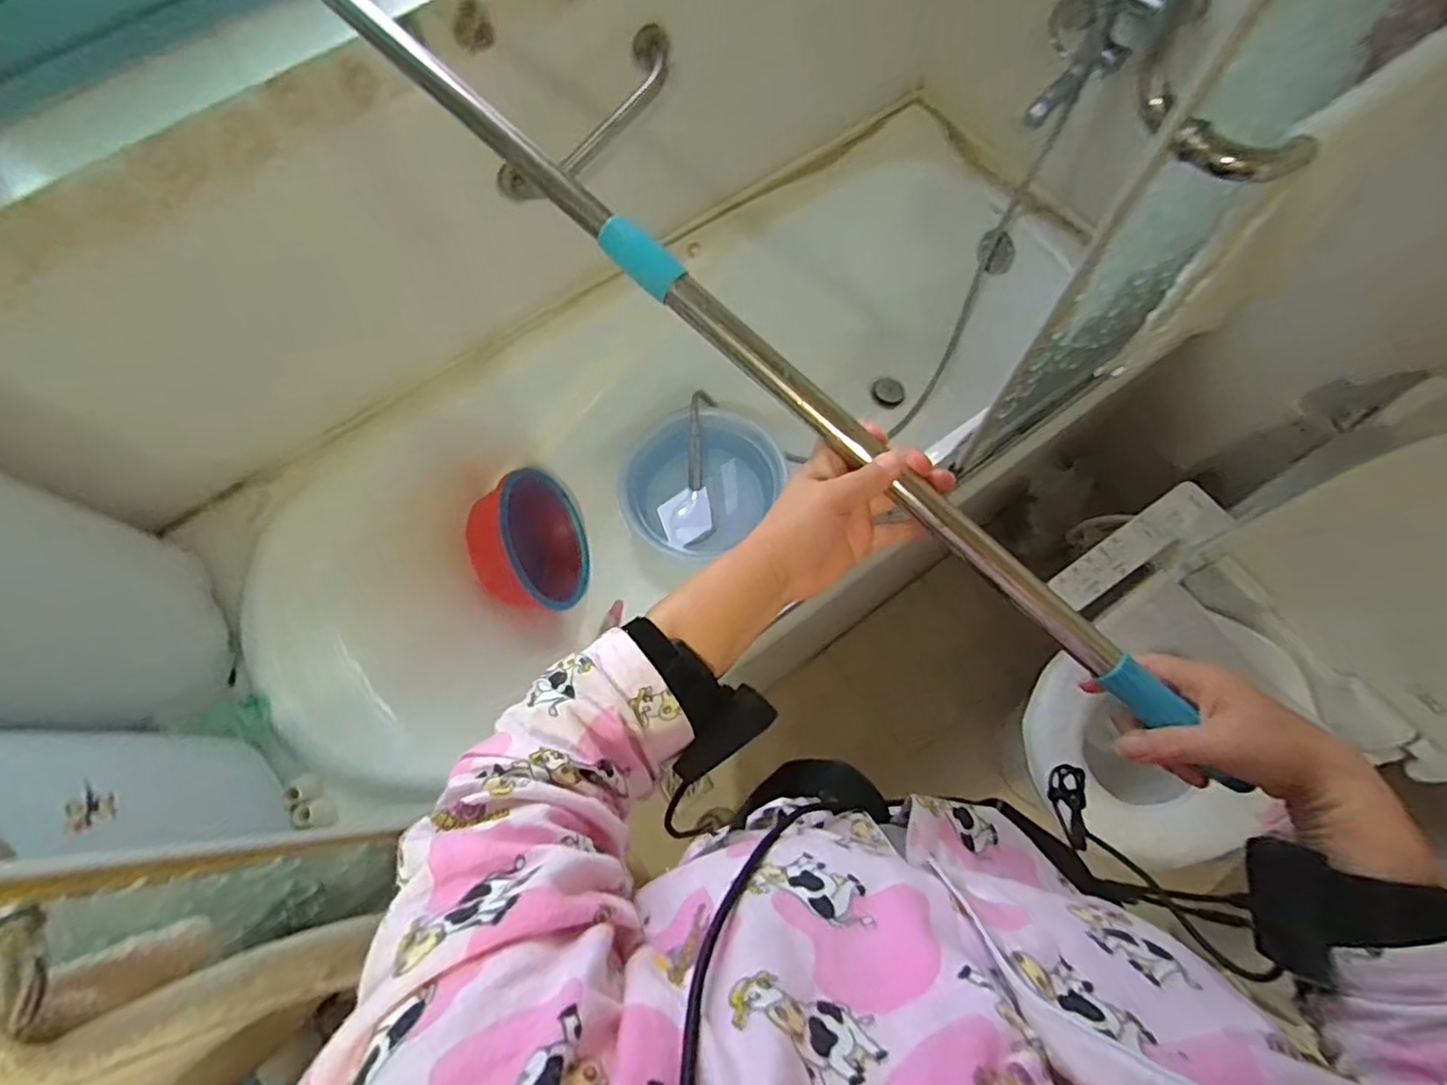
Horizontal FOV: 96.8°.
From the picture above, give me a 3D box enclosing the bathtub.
[{"bbox_3d":[-0.071,-0.197,1.324,1.631,0.516,0.725,-35,70,-12],"label":"bathtub"}]

